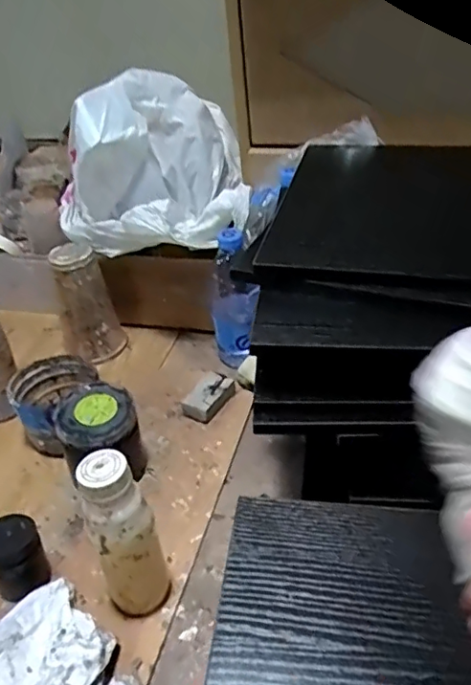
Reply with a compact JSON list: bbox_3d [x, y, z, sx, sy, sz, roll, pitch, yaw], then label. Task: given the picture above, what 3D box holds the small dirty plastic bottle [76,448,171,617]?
[{"bbox_3d":[-0.095,0.170,0.492,0.050,0.170,0.050,-25,41,-25],"label":"small dirty plastic bottle"}]

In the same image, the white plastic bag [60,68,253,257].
[{"bbox_3d":[-0.121,-0.244,0.776,0.252,0.186,0.186,-10,37,-8],"label":"white plastic bag"}]

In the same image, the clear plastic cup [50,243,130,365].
[{"bbox_3d":[-0.212,-0.052,0.825,0.084,0.161,0.066,-14,38,-12],"label":"clear plastic cup"}]

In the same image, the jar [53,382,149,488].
[{"bbox_3d":[-0.146,0.111,0.639,0.084,0.105,0.087,-3,37,2],"label":"jar"}]

